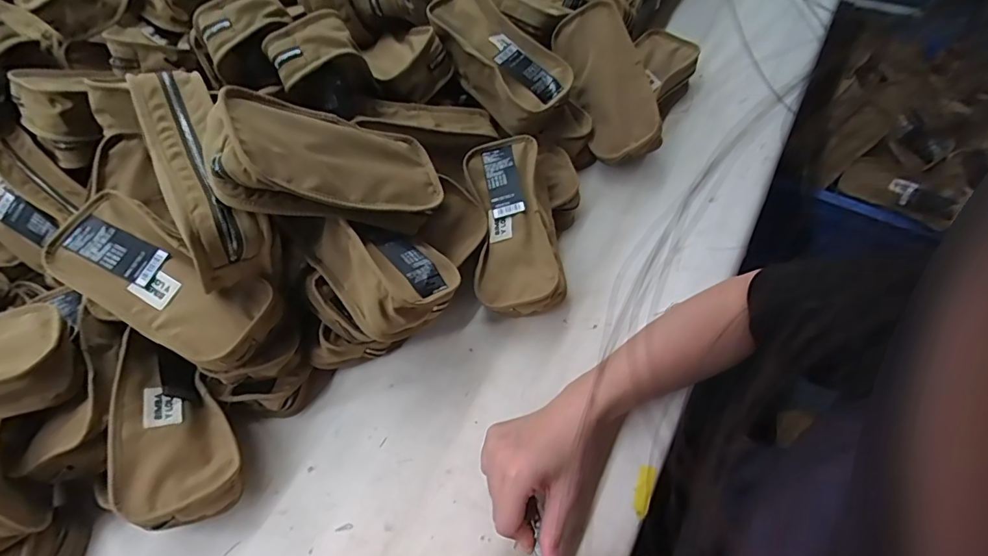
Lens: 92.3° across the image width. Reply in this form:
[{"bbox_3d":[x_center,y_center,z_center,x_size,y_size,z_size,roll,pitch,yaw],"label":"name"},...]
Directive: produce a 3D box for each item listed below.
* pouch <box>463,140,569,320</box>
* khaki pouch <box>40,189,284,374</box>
[{"bbox_3d":[0.021,-0.057,0.515,0.093,0.057,0.195,-7,72,0],"label":"pouch"},{"bbox_3d":[-0.288,0.002,0.414,0.192,0.035,0.085,30,71,5],"label":"khaki pouch"}]

